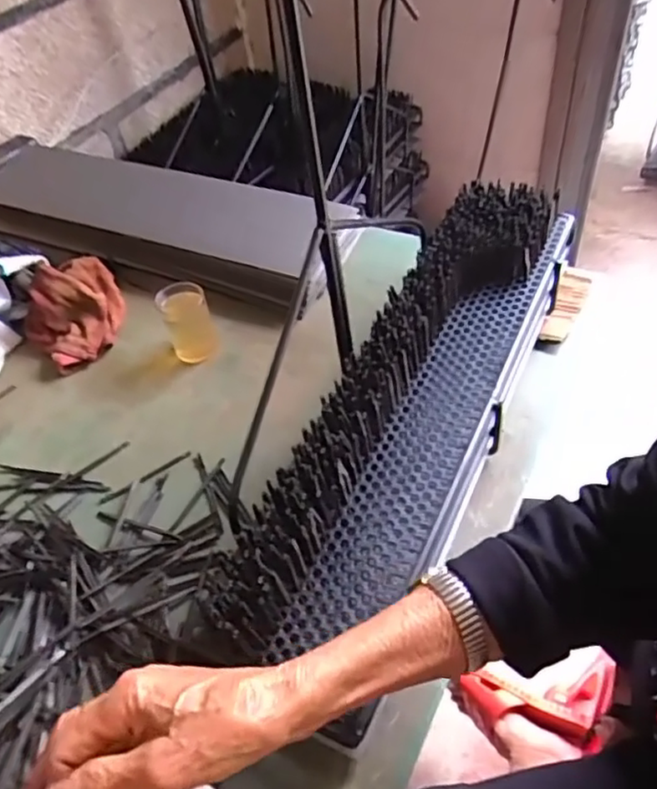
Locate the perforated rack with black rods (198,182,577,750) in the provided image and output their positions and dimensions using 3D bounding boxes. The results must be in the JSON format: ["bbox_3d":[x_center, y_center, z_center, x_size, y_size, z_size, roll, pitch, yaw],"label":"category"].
[{"bbox_3d":[0.088,-0.005,0.581,0.139,0.086,0.565,17,52,23],"label":"perforated rack with black rods"}]

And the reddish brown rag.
[{"bbox_3d":[-0.328,-0.115,0.822,0.127,0.065,0.133,-38,54,-25],"label":"reddish brown rag"}]

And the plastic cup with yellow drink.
[{"bbox_3d":[-0.166,-0.084,0.763,0.054,0.088,0.053,-4,48,4],"label":"plastic cup with yellow drink"}]

